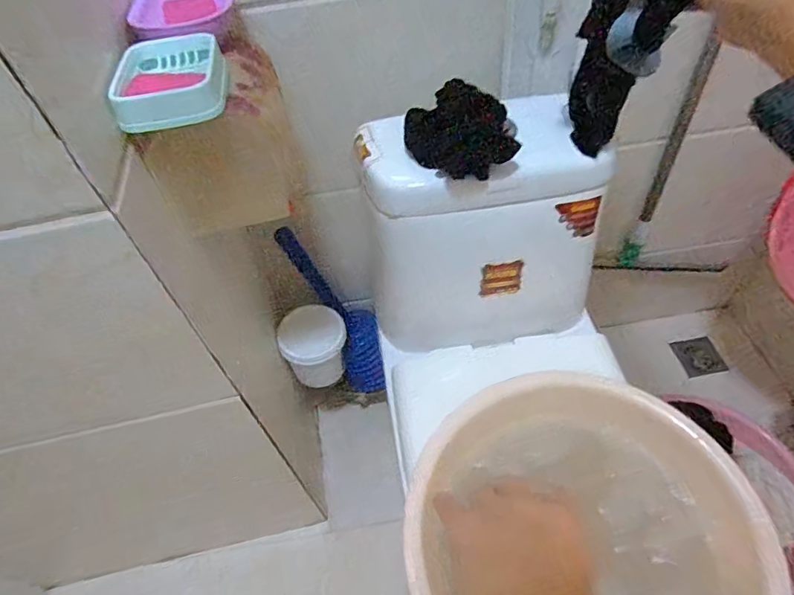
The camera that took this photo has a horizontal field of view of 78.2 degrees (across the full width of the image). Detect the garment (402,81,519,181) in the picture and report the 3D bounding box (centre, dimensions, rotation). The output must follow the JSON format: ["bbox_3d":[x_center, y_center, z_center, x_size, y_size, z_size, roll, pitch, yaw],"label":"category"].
[{"bbox_3d":[0.075,-0.204,0.597,0.129,0.063,0.098,0,51,6],"label":"garment"}]

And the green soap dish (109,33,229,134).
[{"bbox_3d":[-0.202,-0.196,0.442,0.090,0.032,0.133,-15,51,-6],"label":"green soap dish"}]

